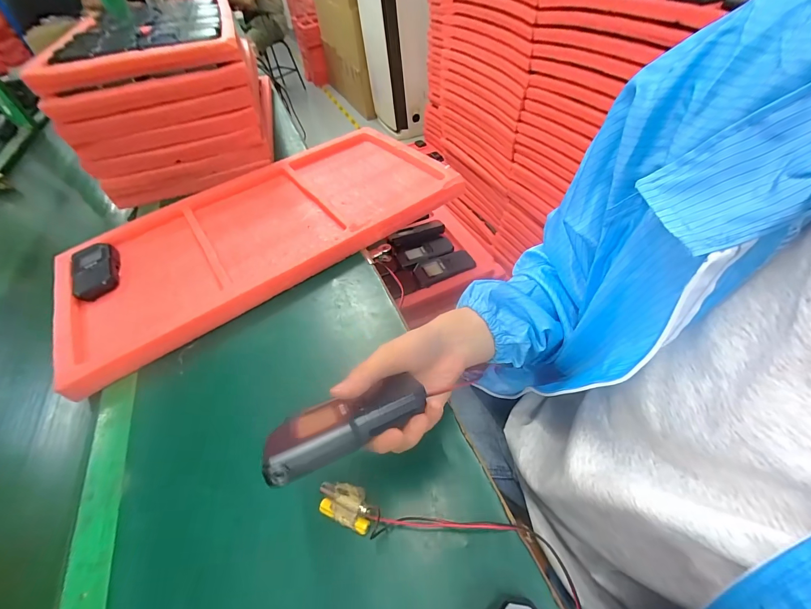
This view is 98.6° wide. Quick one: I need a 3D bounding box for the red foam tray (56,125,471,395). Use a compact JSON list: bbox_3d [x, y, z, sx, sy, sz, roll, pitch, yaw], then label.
[{"bbox_3d":[-0.229,-0.136,0.547,0.570,0.032,0.305,-31,52,-20],"label":"red foam tray"}]

